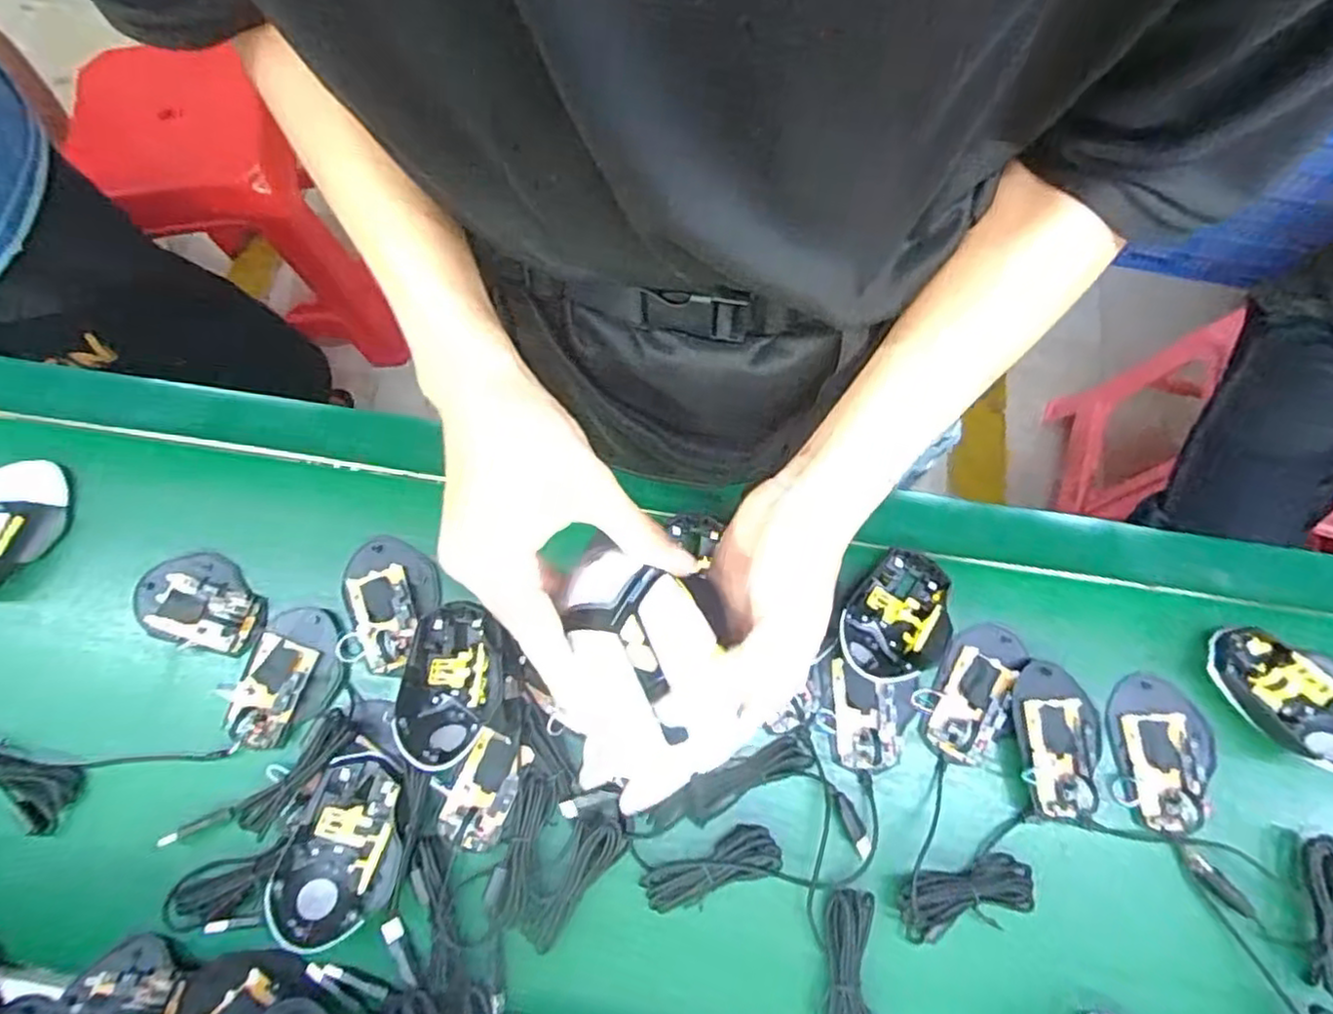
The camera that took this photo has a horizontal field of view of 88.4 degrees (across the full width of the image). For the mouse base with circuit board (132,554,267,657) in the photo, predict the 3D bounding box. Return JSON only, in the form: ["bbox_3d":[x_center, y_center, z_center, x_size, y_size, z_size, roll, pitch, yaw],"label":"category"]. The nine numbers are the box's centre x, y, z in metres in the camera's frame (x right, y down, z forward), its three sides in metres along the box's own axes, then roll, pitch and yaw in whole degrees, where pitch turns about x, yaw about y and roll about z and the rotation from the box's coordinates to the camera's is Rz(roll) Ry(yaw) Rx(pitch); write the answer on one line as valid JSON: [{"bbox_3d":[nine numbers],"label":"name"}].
[{"bbox_3d":[-0.378,0.074,0.553,0.108,0.019,0.072,11,73,4],"label":"mouse base with circuit board"}]

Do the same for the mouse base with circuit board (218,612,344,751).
[{"bbox_3d":[-0.296,0.131,0.528,0.073,0.021,0.105,21,73,7],"label":"mouse base with circuit board"}]

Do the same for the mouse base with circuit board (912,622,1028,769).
[{"bbox_3d":[0.234,0.137,0.522,0.061,0.019,0.112,26,74,9],"label":"mouse base with circuit board"}]

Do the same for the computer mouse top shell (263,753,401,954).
[{"bbox_3d":[-0.224,0.240,0.483,0.077,0.036,0.123,9,73,-1],"label":"computer mouse top shell"}]

